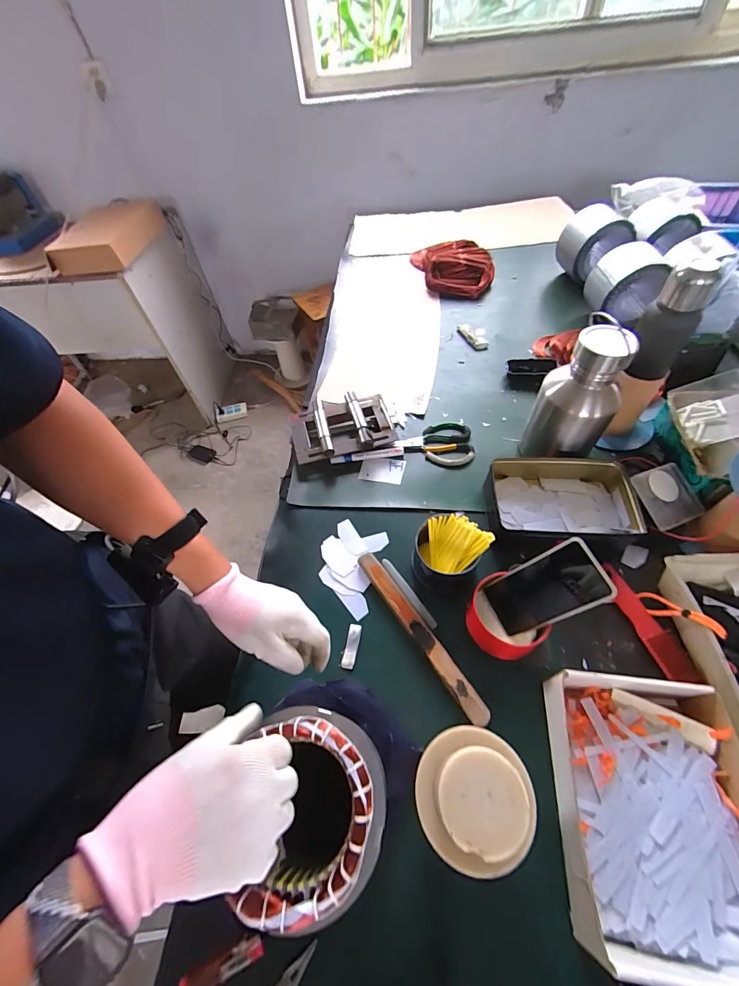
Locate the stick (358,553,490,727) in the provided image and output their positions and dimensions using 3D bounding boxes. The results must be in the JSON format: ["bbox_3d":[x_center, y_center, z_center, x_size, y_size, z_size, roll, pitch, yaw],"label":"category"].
[{"bbox_3d":[0.069,0.198,0.556,0.030,0.021,0.278,-30,59,-16],"label":"stick"}]

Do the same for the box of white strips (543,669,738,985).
[{"bbox_3d":[0.305,0.337,0.408,0.198,0.069,0.242,6,56,7],"label":"box of white strips"}]

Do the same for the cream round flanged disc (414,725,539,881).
[{"bbox_3d":[0.098,0.284,0.361,0.098,0.059,0.111,25,62,21],"label":"cream round flanged disc"}]

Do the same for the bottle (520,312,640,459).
[{"bbox_3d":[0.343,-0.147,0.641,0.121,0.233,0.110,33,63,23],"label":"bottle"}]

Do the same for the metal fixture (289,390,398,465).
[{"bbox_3d":[-0.050,-0.137,0.768,0.215,0.050,0.153,-12,55,-5],"label":"metal fixture"}]

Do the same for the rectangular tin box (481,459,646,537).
[{"bbox_3d":[0.323,0.016,0.637,0.236,0.058,0.152,2,55,4],"label":"rectangular tin box"}]

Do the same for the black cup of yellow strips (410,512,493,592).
[{"bbox_3d":[0.122,0.089,0.584,0.108,0.081,0.095,-4,55,1],"label":"black cup of yellow strips"}]

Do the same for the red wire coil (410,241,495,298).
[{"bbox_3d":[0.237,-0.661,1.117,0.239,0.053,0.227,5,57,9],"label":"red wire coil"}]

